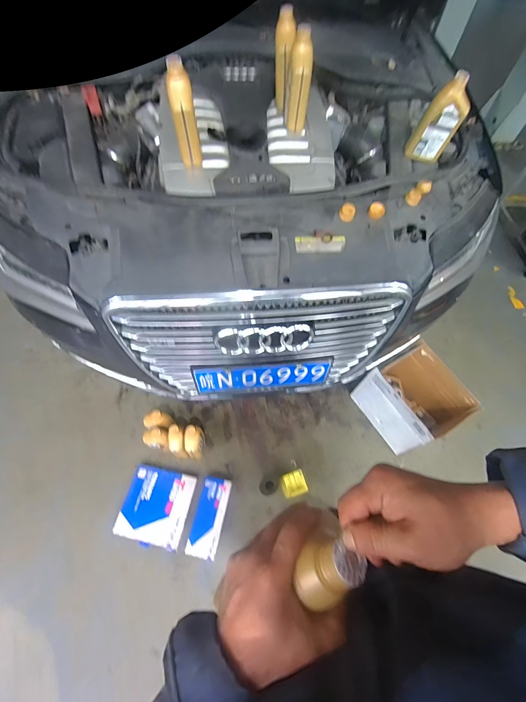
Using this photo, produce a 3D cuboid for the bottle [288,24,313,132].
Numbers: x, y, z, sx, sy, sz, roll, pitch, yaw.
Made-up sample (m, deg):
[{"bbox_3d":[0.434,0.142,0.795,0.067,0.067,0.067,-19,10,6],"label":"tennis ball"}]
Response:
[{"bbox_3d":[0.106,-0.789,0.911,0.058,0.213,0.098,3,62,-2],"label":"bottle"}]

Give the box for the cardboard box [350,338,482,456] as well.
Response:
[{"bbox_3d":[0.640,0.220,1.344,0.267,0.316,0.362,-30,67,-18],"label":"cardboard box"}]

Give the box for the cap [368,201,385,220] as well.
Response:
[{"bbox_3d":[0.321,-0.395,0.873,0.043,0.024,0.051,25,63,10],"label":"cap"}]

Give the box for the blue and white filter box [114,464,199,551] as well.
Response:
[{"bbox_3d":[-0.437,0.633,1.276,0.269,0.067,0.278,12,62,3],"label":"blue and white filter box"}]

